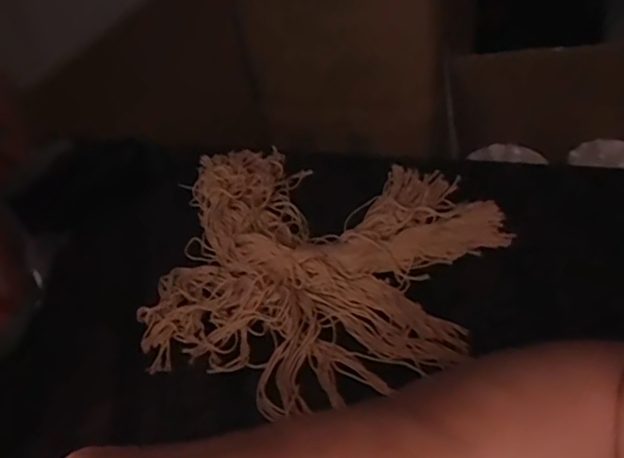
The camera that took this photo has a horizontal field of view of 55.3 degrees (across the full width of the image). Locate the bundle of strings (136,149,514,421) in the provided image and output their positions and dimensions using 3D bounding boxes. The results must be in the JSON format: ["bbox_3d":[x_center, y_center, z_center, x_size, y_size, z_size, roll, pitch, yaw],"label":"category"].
[{"bbox_3d":[0.005,0.029,0.530,0.287,0.032,0.276,-8,40,6],"label":"bundle of strings"}]

